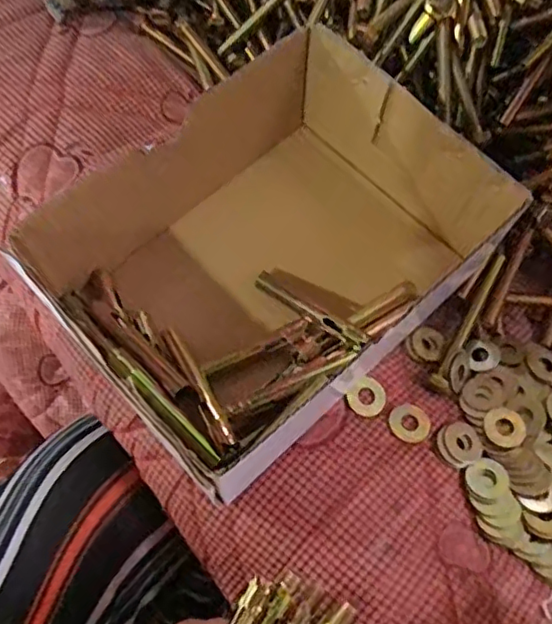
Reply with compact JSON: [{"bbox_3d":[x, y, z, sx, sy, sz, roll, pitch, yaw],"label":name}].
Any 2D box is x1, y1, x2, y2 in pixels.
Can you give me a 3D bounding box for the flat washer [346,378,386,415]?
[{"bbox_3d":[0.044,0.041,0.291,0.017,0.004,0.019,41,65,3],"label":"flat washer"}]

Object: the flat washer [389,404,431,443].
[{"bbox_3d":[0.064,0.052,0.286,0.019,0.004,0.018,1,61,-3],"label":"flat washer"}]

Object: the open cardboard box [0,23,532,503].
[{"bbox_3d":[-0.002,-0.030,0.283,0.190,0.078,0.141,-37,69,-21],"label":"open cardboard box"}]

